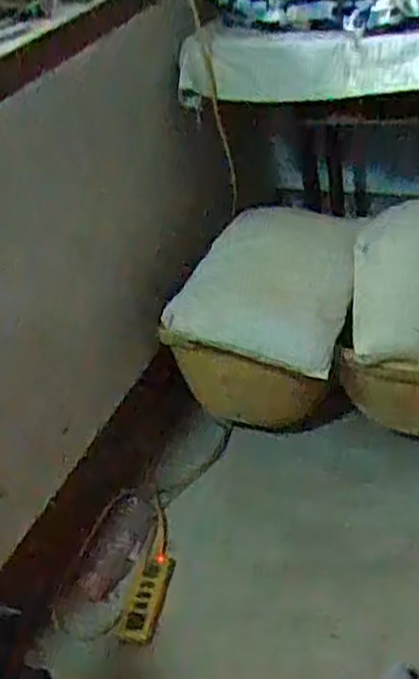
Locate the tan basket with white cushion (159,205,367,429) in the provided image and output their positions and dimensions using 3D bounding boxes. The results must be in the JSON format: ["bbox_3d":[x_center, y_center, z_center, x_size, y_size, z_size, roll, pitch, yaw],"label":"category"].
[{"bbox_3d":[0.118,-0.010,1.510,0.340,0.420,0.297,8,39,24],"label":"tan basket with white cushion"}]

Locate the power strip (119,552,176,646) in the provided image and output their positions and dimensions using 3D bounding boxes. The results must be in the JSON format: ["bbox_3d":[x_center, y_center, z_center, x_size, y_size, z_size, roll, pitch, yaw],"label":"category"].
[{"bbox_3d":[-0.114,0.475,1.353,0.062,0.030,0.178,17,38,4],"label":"power strip"}]

